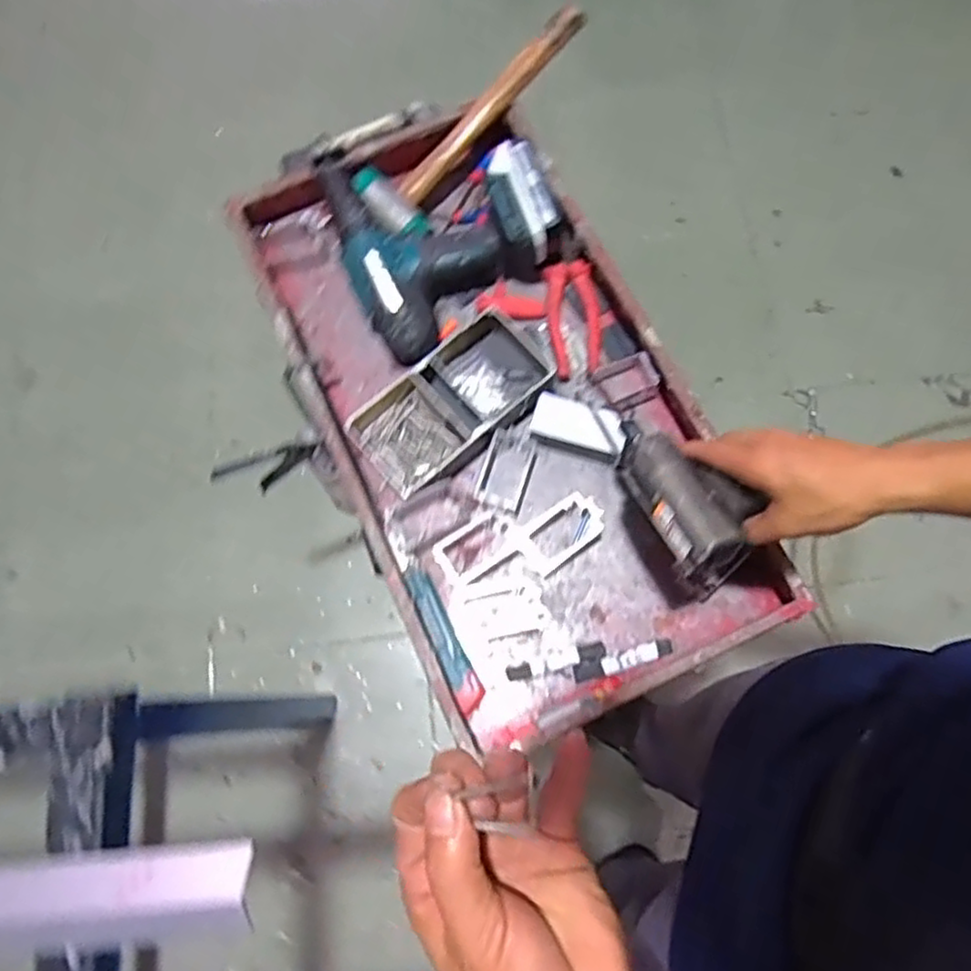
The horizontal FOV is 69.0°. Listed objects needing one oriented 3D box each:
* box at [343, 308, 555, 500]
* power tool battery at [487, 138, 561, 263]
[{"bbox_3d":[-0.033,-0.087,0.745,0.212,0.040,0.108,-44,78,-10],"label":"box"},{"bbox_3d":[0.036,-0.301,0.756,0.064,0.071,0.105,-19,77,-7],"label":"power tool battery"}]

